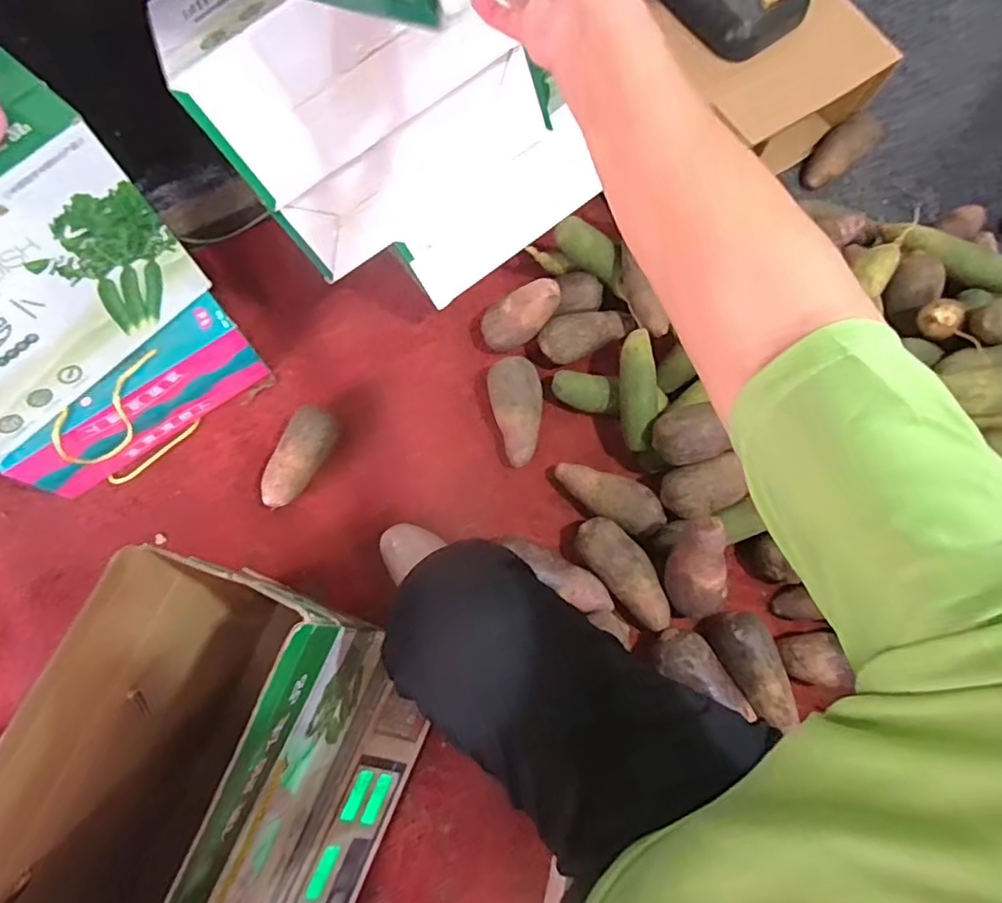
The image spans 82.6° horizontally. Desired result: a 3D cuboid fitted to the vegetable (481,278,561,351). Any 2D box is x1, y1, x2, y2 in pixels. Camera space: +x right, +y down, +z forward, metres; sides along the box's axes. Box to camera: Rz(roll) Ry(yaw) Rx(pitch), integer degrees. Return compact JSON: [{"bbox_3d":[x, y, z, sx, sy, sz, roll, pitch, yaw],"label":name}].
[{"bbox_3d":[0.027,-0.212,0.887,0.071,0.129,0.063,49,30,-21],"label":"vegetable"}]

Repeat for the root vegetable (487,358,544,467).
[{"bbox_3d":[0.025,-0.059,0.844,0.074,0.054,0.156,-6,85,-4],"label":"root vegetable"}]

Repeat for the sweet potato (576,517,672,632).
[{"bbox_3d":[0.174,0.165,0.782,0.067,0.050,0.171,-38,77,-13],"label":"sweet potato"}]

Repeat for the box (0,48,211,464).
[{"bbox_3d":[-0.543,-0.175,0.628,0.119,0.254,0.355,34,75,9],"label":"box"}]

